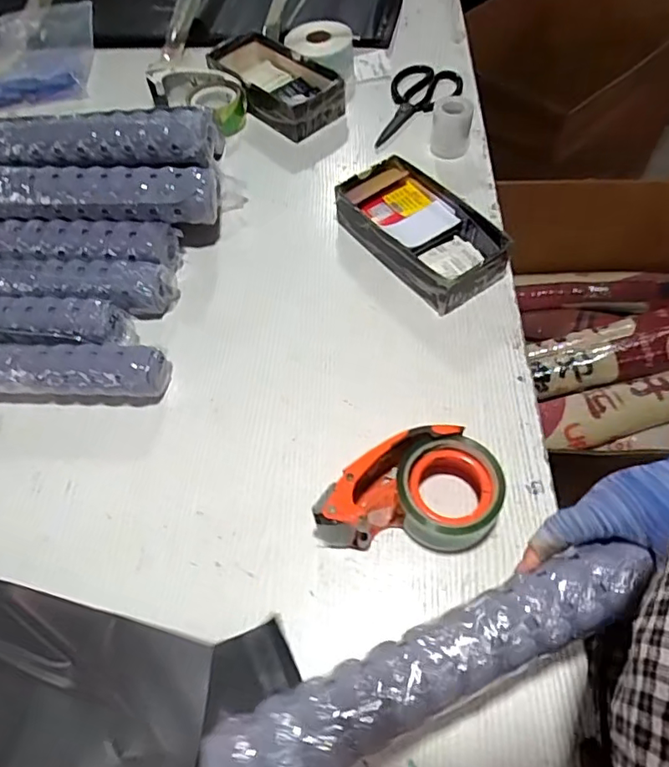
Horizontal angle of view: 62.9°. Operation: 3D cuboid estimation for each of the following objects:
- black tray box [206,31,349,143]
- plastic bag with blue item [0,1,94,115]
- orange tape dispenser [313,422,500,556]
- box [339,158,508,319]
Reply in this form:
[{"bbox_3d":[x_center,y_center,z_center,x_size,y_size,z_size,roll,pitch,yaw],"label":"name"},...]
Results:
[{"bbox_3d":[-0.096,-0.470,0.859,0.108,0.060,0.242,-40,62,-20],"label":"black tray box"},{"bbox_3d":[-0.531,-0.582,0.969,0.192,0.046,0.295,-10,57,-2],"label":"plastic bag with blue item"},{"bbox_3d":[0.067,0.093,0.498,0.164,0.062,0.100,0,57,5],"label":"orange tape dispenser"},{"bbox_3d":[0.103,-0.189,0.668,0.113,0.046,0.214,-31,60,-16],"label":"box"}]

